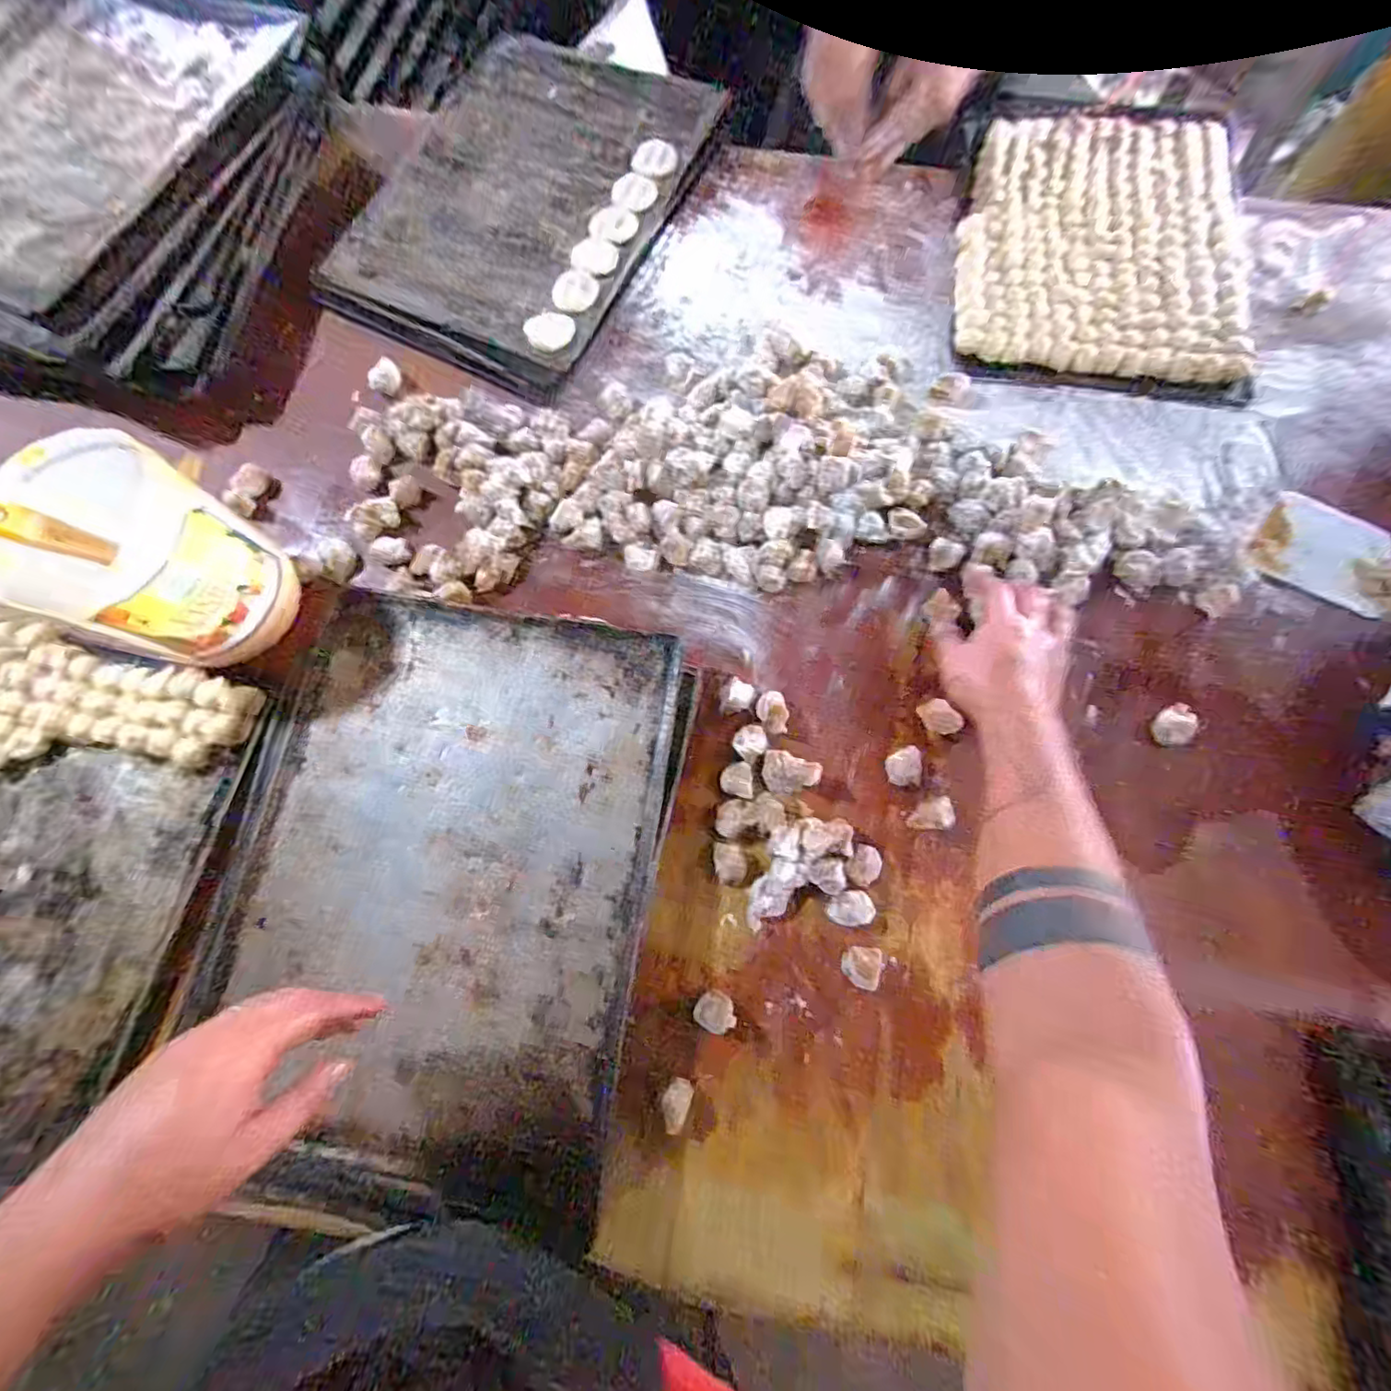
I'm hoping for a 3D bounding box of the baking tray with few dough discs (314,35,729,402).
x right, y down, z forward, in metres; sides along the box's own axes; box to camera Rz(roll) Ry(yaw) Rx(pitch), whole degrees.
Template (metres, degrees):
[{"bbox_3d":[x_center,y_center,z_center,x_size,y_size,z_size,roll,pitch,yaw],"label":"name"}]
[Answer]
[{"bbox_3d":[-0.208,-0.615,0.718,0.342,0.034,0.467,26,80,6],"label":"baking tray with few dough discs"}]

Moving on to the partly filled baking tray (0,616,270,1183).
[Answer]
[{"bbox_3d":[-0.655,0.174,0.565,0.351,0.052,0.464,17,78,1],"label":"partly filled baking tray"}]

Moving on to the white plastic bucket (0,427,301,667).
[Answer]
[{"bbox_3d":[-0.488,-0.120,0.534,0.156,0.160,0.147,0,76,0],"label":"white plastic bucket"}]

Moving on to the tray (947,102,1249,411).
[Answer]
[{"bbox_3d":[0.488,-0.550,0.700,0.329,0.020,0.406,8,79,2],"label":"tray"}]

